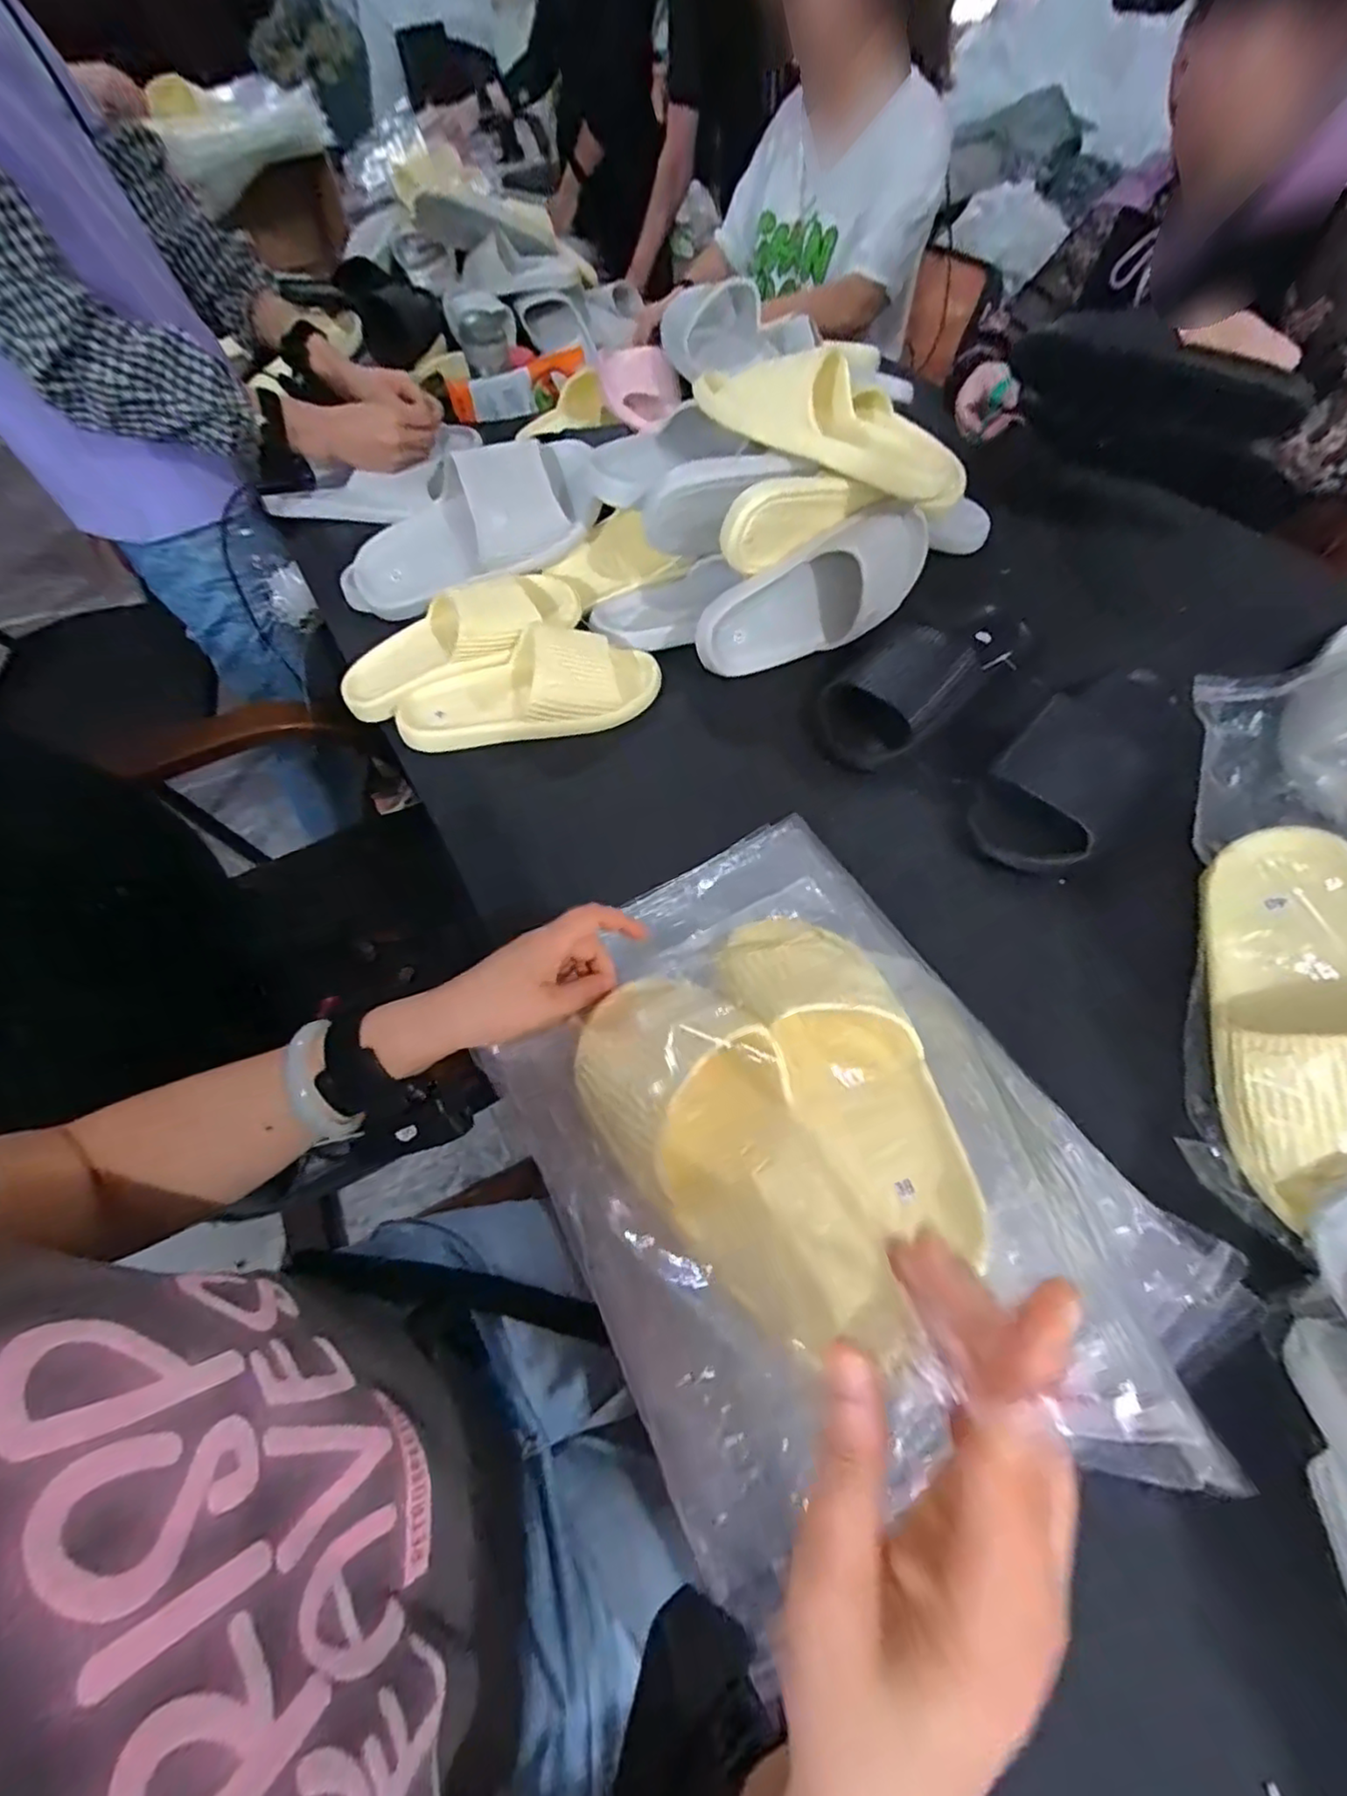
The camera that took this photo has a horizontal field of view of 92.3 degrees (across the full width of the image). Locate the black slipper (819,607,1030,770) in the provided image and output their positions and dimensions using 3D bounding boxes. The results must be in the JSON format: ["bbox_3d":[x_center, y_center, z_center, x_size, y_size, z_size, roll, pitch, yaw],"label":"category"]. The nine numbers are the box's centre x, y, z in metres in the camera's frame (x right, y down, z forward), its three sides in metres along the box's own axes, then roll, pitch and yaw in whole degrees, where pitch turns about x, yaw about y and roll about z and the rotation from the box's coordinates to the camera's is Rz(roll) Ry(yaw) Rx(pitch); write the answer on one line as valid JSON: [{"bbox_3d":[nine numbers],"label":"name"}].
[{"bbox_3d":[0.243,-0.214,0.604,0.251,0.064,0.100,-33,61,-17],"label":"black slipper"}]

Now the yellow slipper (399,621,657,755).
[{"bbox_3d":[-0.141,-0.202,0.628,0.256,0.059,0.104,-12,57,-5],"label":"yellow slipper"}]

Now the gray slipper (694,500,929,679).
[{"bbox_3d":[0.147,-0.295,0.632,0.256,0.093,0.074,-28,60,-15],"label":"gray slipper"}]

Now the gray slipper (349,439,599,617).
[{"bbox_3d":[-0.223,-0.395,0.692,0.286,0.106,0.104,-21,57,9],"label":"gray slipper"}]

